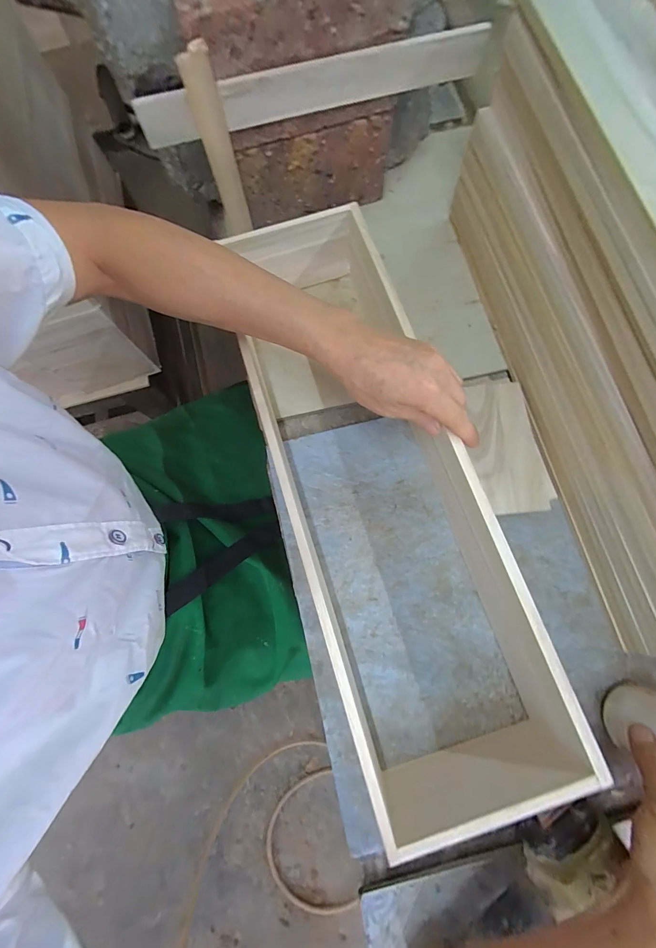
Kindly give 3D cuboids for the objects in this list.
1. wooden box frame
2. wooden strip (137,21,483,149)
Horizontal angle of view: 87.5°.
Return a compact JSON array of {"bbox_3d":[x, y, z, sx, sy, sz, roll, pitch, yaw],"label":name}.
[{"bbox_3d":[0.040,-0.007,0.344,0.175,0.102,0.559,-15,74,-3],"label":"wooden box frame"},{"bbox_3d":[-0.013,-0.385,0.347,0.347,0.042,0.017,-16,79,-3],"label":"wooden strip"}]

